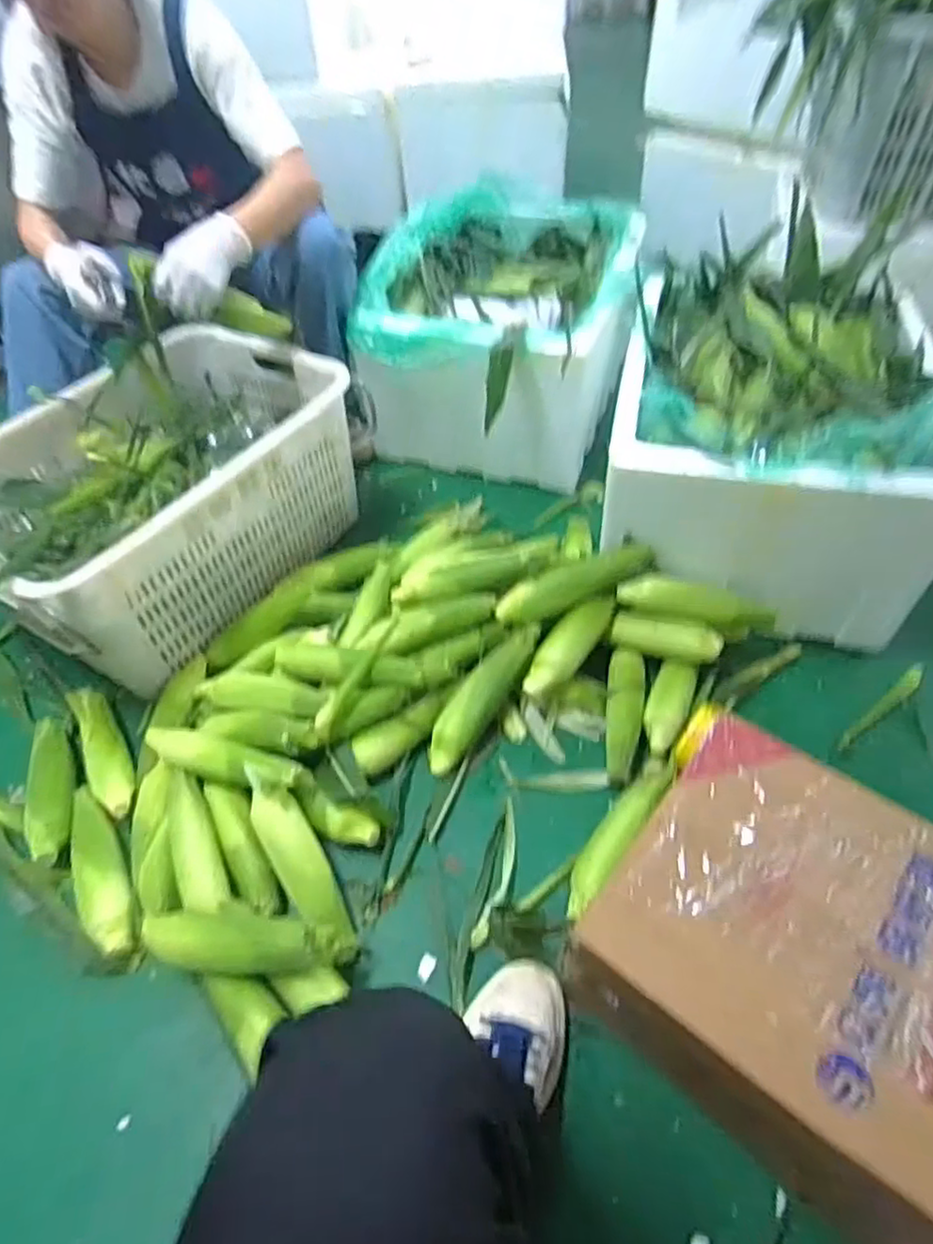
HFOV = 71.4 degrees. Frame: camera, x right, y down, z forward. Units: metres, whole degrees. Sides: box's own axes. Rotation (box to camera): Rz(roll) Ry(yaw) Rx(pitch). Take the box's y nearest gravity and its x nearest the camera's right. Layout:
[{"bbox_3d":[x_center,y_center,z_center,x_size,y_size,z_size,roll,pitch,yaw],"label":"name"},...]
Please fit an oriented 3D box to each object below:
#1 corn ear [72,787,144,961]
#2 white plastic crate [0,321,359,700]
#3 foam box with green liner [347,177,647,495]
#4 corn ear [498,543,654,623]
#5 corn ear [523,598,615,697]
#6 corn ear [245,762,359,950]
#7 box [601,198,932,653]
[{"bbox_3d":[-0.462,0.319,0.833,0.072,0.054,0.235,-30,55,-22],"label":"corn ear"},{"bbox_3d":[-0.496,-0.218,1.090,0.431,0.252,0.618,27,55,22],"label":"white plastic crate"},{"bbox_3d":[0.078,-0.610,1.379,0.470,0.333,0.662,12,51,11],"label":"foam box with green liner"},{"bbox_3d":[0.159,-0.059,0.964,0.240,0.049,0.057,-23,51,5],"label":"corn ear"},{"bbox_3d":[0.150,0.031,0.953,0.053,0.047,0.190,37,79,28],"label":"corn ear"},{"bbox_3d":[-0.211,0.291,0.812,0.070,0.055,0.255,-29,74,-21],"label":"corn ear"},{"bbox_3d":[0.484,-0.344,1.086,0.451,0.318,0.624,10,51,10],"label":"box"}]

